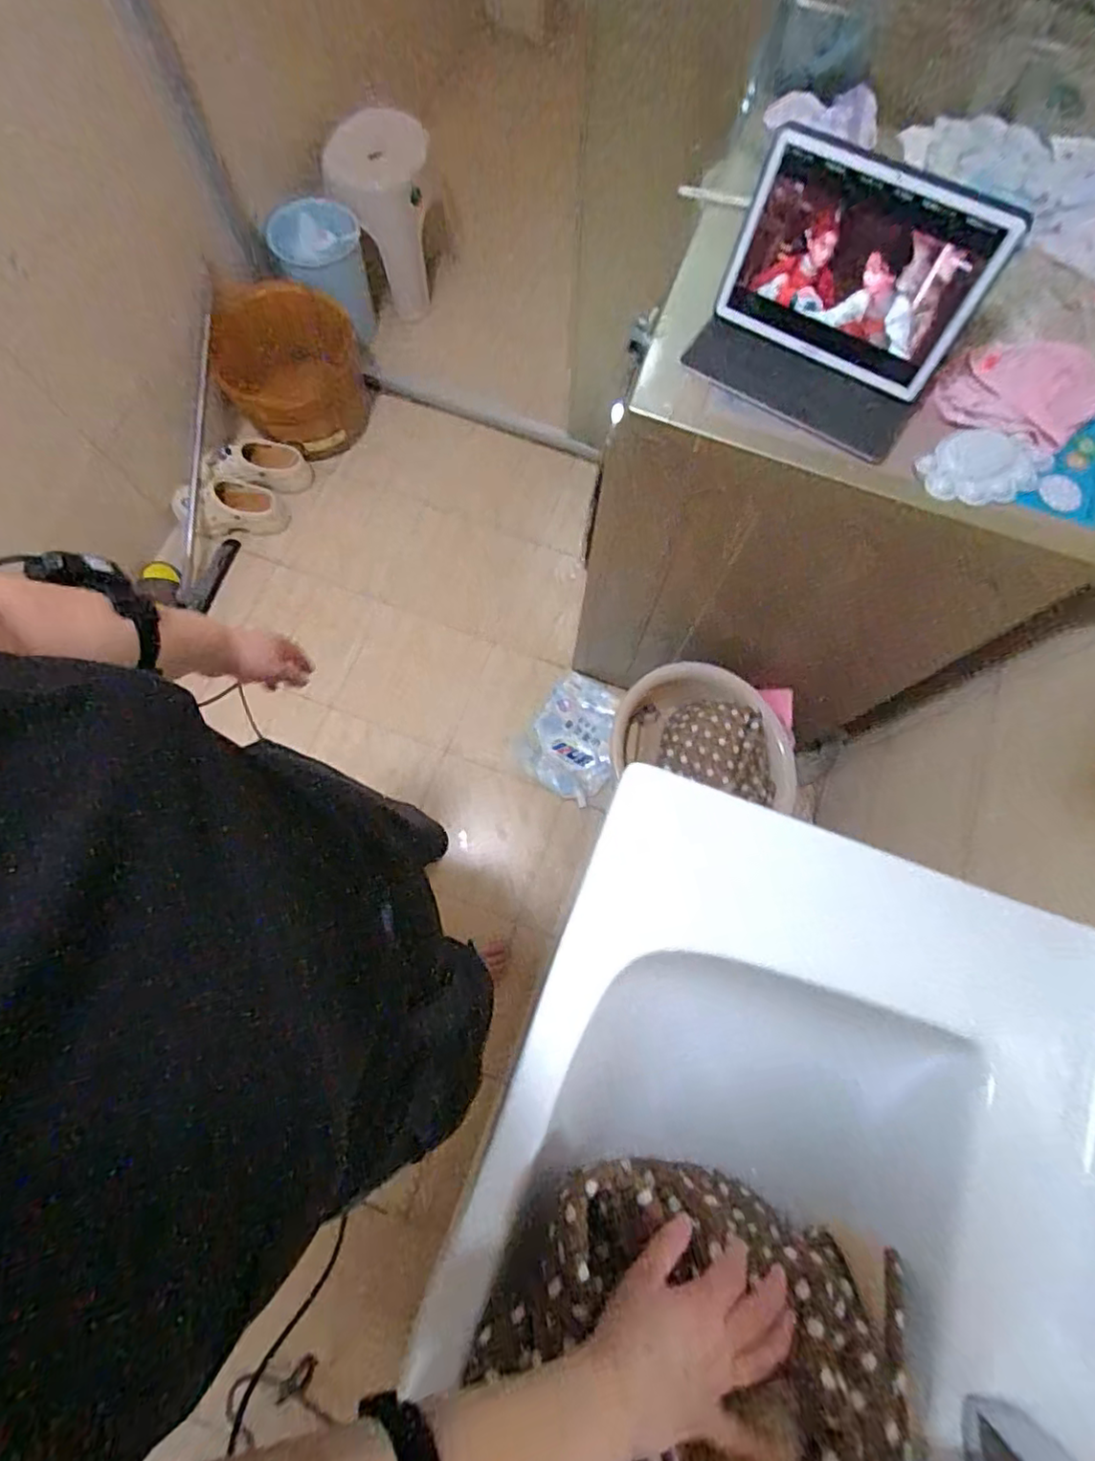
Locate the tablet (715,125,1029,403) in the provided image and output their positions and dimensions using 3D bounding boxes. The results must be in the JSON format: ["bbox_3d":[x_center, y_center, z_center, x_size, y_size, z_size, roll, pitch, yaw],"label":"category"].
[{"bbox_3d":[0.322,-0.483,0.649,0.253,0.172,0.017,31,52,9],"label":"tablet"}]

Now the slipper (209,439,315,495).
[{"bbox_3d":[-0.734,-0.688,1.572,0.248,0.067,0.115,4,73,-16],"label":"slipper"}]

